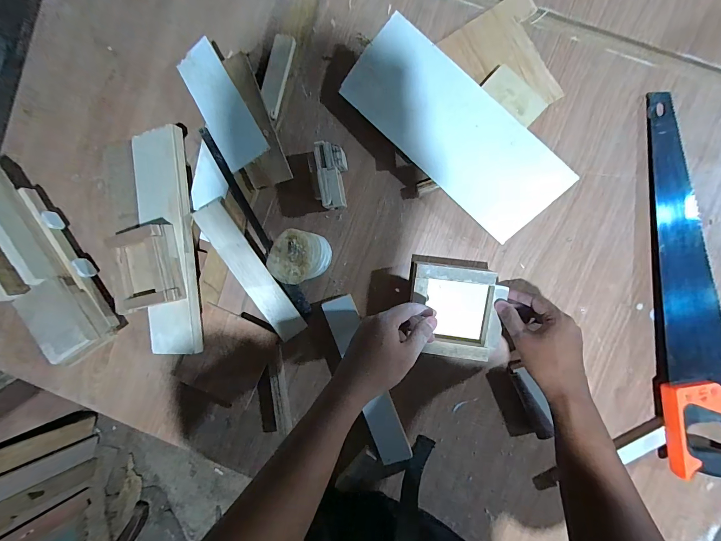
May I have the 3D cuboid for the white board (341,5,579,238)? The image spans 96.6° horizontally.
[{"bbox_3d":[0.122,-0.183,0.424,0.305,0.006,0.119,43,113,2],"label":"white board"}]

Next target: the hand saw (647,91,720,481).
[{"bbox_3d":[0.459,0.025,0.426,0.122,0.036,0.523,-5,93,5],"label":"hand saw"}]

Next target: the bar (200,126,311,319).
[{"bbox_3d":[-0.152,-0.067,0.471,0.019,0.025,0.300,-29,91,5],"label":"bar"}]

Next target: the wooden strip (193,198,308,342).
[{"bbox_3d":[-0.156,0.004,0.460,0.045,0.013,0.216,-33,96,-11],"label":"wooden strip"}]

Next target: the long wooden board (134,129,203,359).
[{"bbox_3d":[-0.284,-0.039,0.468,0.080,0.026,0.320,-5,92,14],"label":"long wooden board"}]

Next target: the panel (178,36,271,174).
[{"bbox_3d":[-0.195,-0.229,0.447,0.068,0.005,0.170,-29,92,12],"label":"panel"}]

